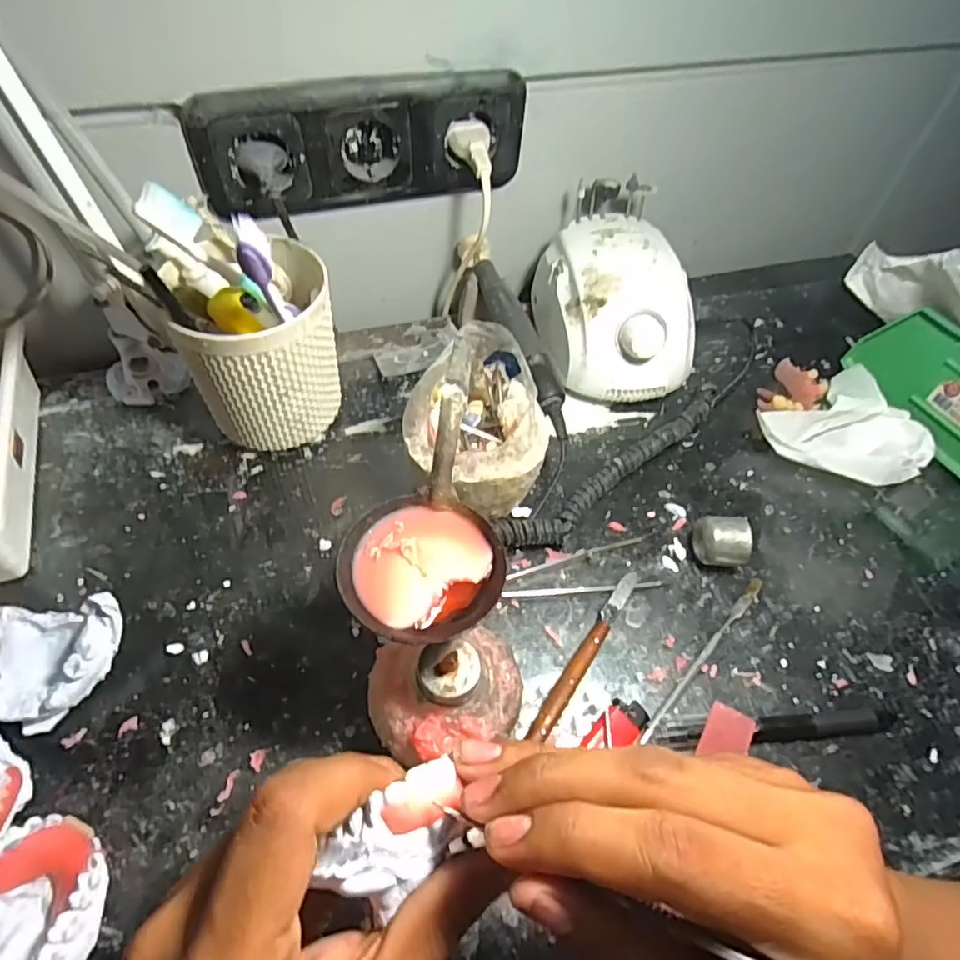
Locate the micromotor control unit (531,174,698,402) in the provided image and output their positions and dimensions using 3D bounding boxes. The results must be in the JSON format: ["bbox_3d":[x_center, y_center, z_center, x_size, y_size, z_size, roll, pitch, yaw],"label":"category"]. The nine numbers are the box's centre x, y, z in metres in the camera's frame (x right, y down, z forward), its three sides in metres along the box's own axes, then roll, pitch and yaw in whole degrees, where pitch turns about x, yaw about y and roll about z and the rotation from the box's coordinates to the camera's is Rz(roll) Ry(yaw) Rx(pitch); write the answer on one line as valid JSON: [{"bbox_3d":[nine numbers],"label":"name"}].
[{"bbox_3d":[0.102,-0.142,0.468,0.105,0.092,0.156,-6,56,-9],"label":"micromotor control unit"}]

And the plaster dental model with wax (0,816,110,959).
[{"bbox_3d":[-0.184,0.180,0.257,0.064,0.028,0.050,34,59,17],"label":"plaster dental model with wax"}]

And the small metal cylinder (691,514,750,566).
[{"bbox_3d":[0.152,0.041,0.382,0.028,0.032,0.027,2,55,-4],"label":"small metal cylinder"}]

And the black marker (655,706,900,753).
[{"bbox_3d":[0.160,0.135,0.326,0.135,0.012,0.014,-2,56,-6],"label":"black marker"}]

